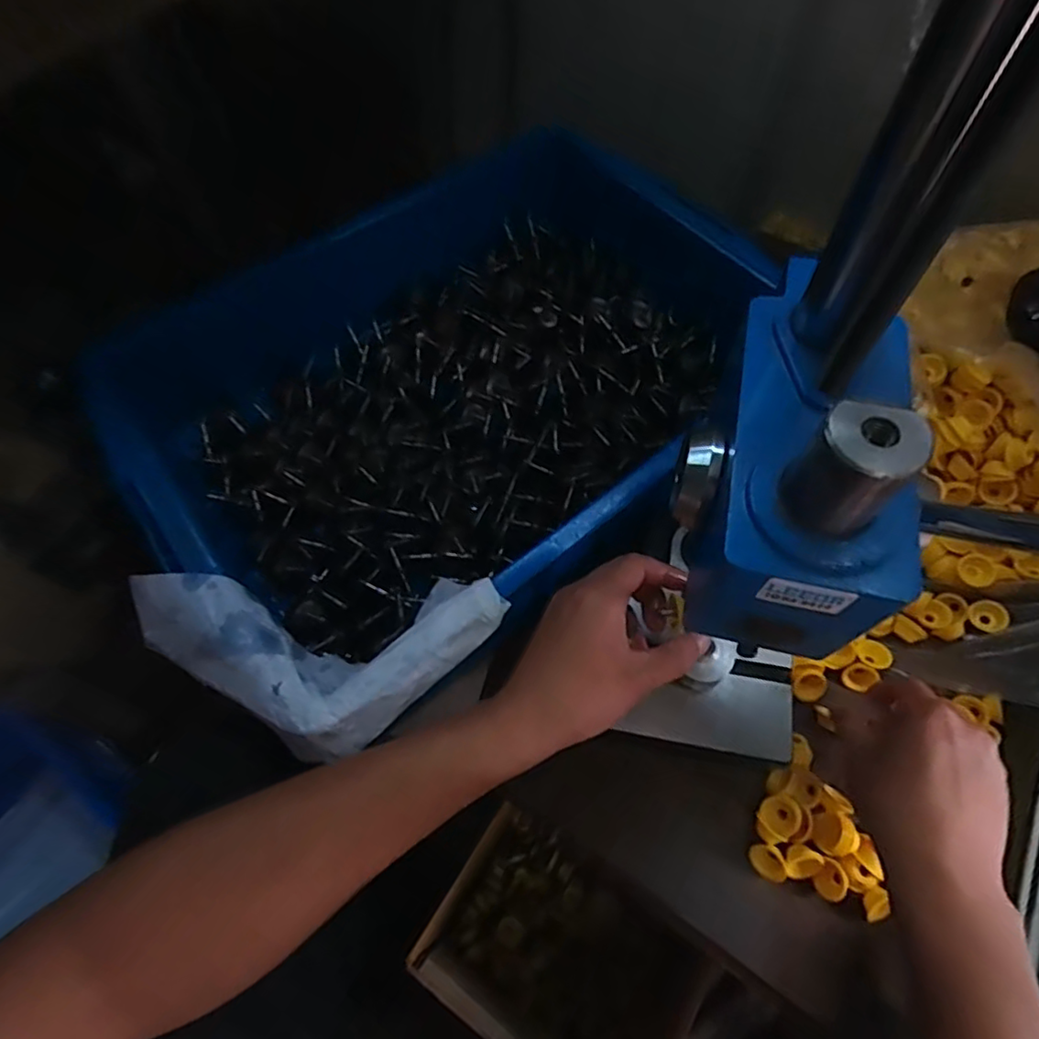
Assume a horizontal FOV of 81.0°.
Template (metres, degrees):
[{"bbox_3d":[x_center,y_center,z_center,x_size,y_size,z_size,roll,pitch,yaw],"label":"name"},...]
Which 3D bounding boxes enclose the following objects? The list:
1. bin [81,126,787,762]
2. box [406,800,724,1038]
[{"bbox_3d":[-0.068,-0.100,0.494,0.353,0.139,0.504,39,71,22],"label":"bin"},{"bbox_3d":[0.038,0.436,0.603,0.237,0.121,0.154,29,68,19],"label":"box"}]

